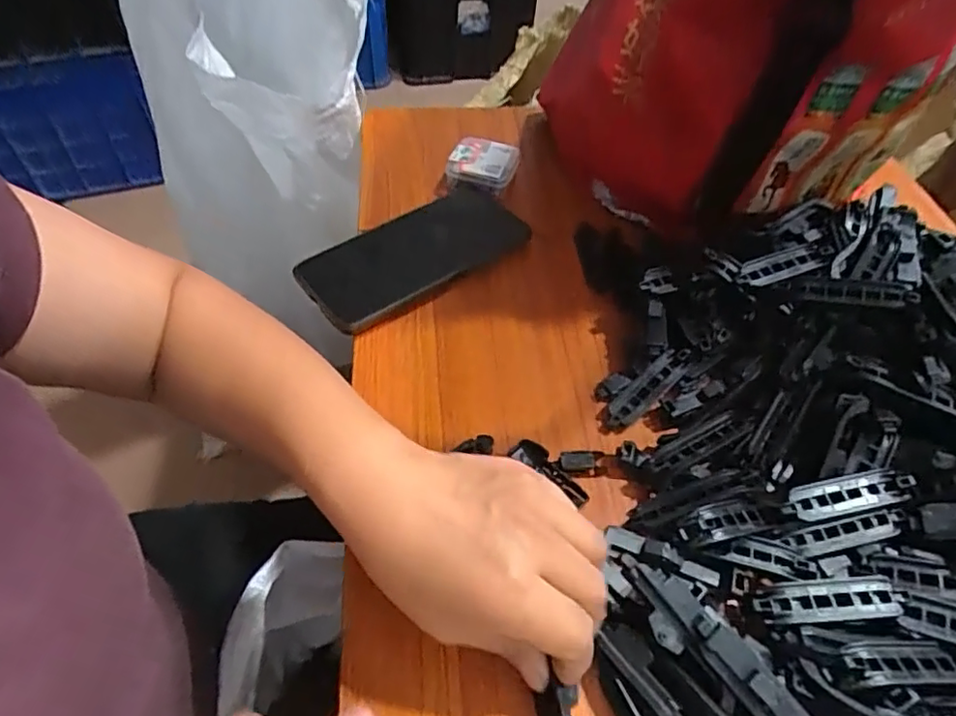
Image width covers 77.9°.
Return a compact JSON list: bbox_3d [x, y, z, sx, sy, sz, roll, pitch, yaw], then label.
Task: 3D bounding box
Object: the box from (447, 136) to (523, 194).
[{"bbox_3d":[0.003,-0.164,0.497,0.052,0.014,0.057,15,52,8],"label":"box"}]

